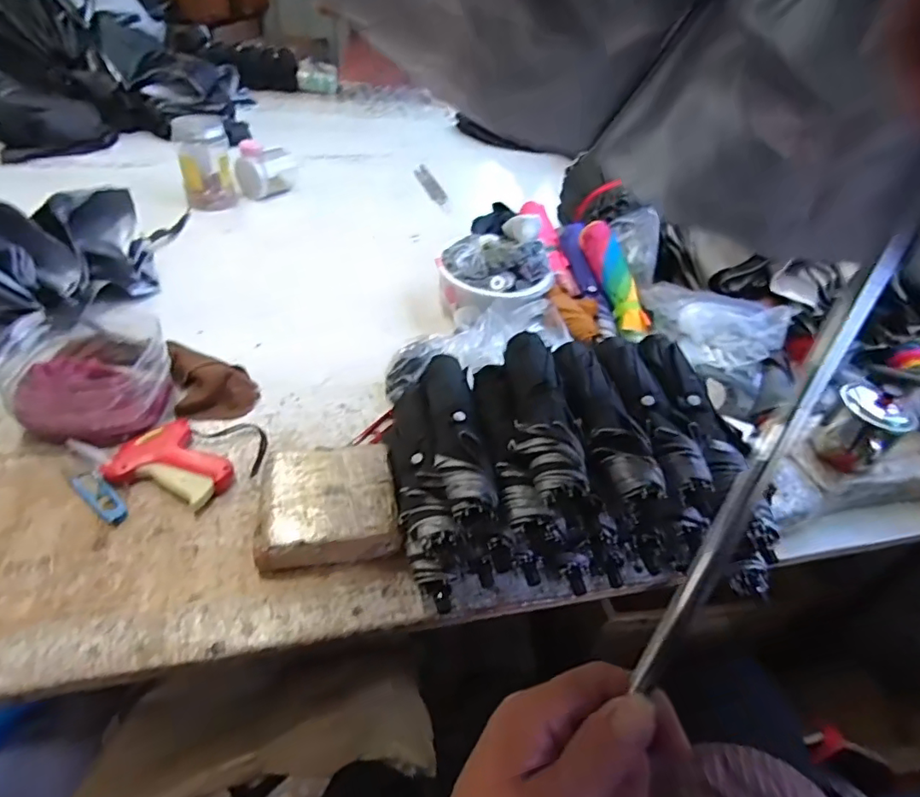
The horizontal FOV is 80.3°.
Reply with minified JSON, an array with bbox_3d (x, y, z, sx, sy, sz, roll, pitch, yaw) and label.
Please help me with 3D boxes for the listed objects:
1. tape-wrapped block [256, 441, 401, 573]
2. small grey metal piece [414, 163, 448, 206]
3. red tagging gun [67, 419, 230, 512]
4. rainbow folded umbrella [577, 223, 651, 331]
[{"bbox_3d":[-0.138,0.114,0.578,0.135,0.052,0.127,-5,44,-13],"label":"tape-wrapped block"},{"bbox_3d":[-0.077,-0.540,1.362,0.045,0.010,0.231,-7,44,-16],"label":"small grey metal piece"},{"bbox_3d":[-0.338,0.069,0.612,0.164,0.025,0.099,29,47,23],"label":"red tagging gun"},{"bbox_3d":[0.256,-0.197,0.890,0.056,0.046,0.230,-8,63,-16],"label":"rainbow folded umbrella"}]

